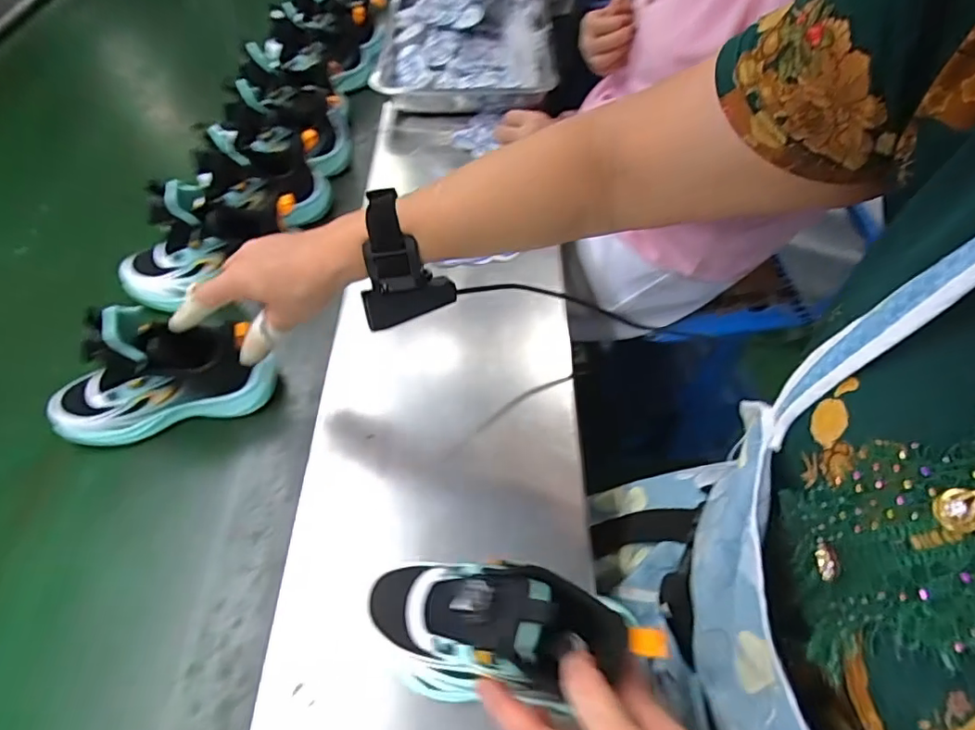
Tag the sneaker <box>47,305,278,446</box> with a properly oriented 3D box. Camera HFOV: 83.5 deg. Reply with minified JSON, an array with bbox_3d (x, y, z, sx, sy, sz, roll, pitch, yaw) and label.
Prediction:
[{"bbox_3d":[-0.297,0.000,0.483,0.186,0.119,0.062,-16,54,-7],"label":"sneaker"}]

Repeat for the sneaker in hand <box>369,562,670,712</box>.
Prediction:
[{"bbox_3d":[-0.001,0.162,0.336,0.180,0.069,0.072,-4,53,17],"label":"sneaker in hand"}]

